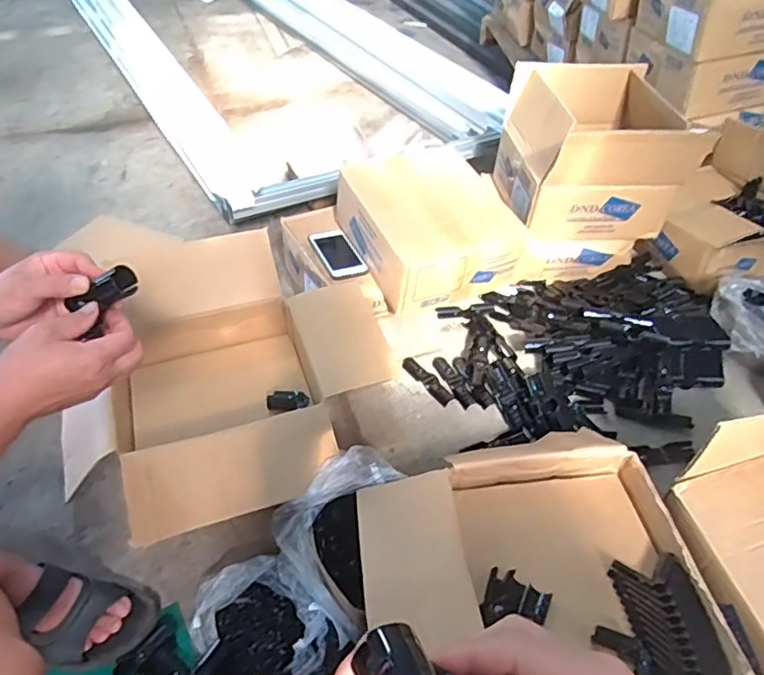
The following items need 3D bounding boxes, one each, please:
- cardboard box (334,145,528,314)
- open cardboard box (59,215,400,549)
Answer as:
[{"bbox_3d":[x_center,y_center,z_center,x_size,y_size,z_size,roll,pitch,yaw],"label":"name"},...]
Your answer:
[{"bbox_3d":[0.094,-0.233,1.223,0.292,0.153,0.324,-18,47,-20],"label":"cardboard box"},{"bbox_3d":[-0.258,0.065,1.014,0.510,0.179,0.516,-10,44,-12],"label":"open cardboard box"}]

